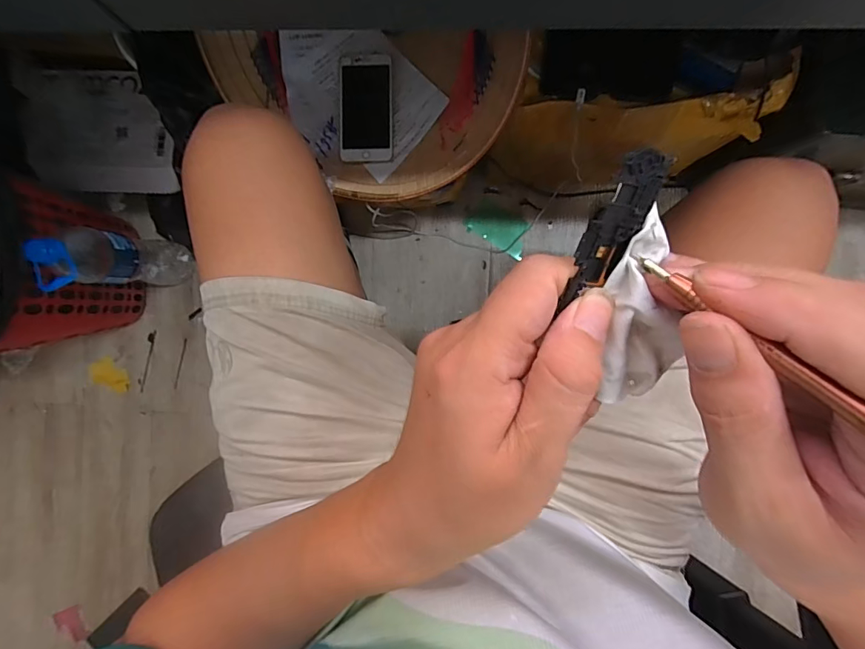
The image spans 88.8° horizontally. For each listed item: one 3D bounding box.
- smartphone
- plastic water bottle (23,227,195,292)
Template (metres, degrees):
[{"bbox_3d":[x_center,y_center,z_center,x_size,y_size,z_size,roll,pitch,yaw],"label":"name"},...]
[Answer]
[{"bbox_3d":[-0.096,-0.310,0.637,0.075,0.012,0.152,-1,87,-4],"label":"smartphone"},{"bbox_3d":[-0.531,-0.104,0.745,0.100,0.307,0.096,7,93,2],"label":"plastic water bottle"}]

